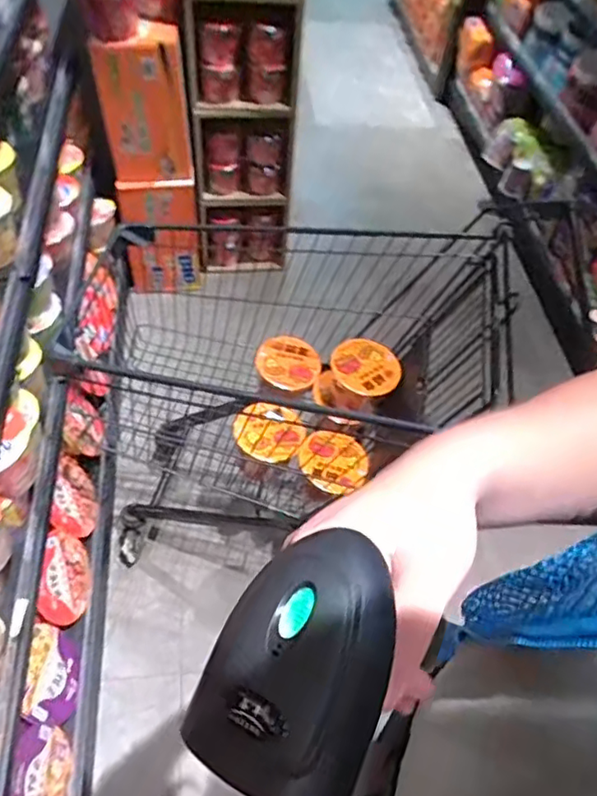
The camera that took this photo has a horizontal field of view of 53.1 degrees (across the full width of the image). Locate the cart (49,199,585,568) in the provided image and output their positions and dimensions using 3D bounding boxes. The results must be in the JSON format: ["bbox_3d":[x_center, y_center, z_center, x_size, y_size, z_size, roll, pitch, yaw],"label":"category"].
[{"bbox_3d":[-0.055,0.067,1.280,0.696,0.887,0.440,11,52,3],"label":"cart"}]

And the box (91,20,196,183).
[{"bbox_3d":[-0.402,-0.754,1.567,0.212,0.375,0.142,-6,53,-10],"label":"box"}]

